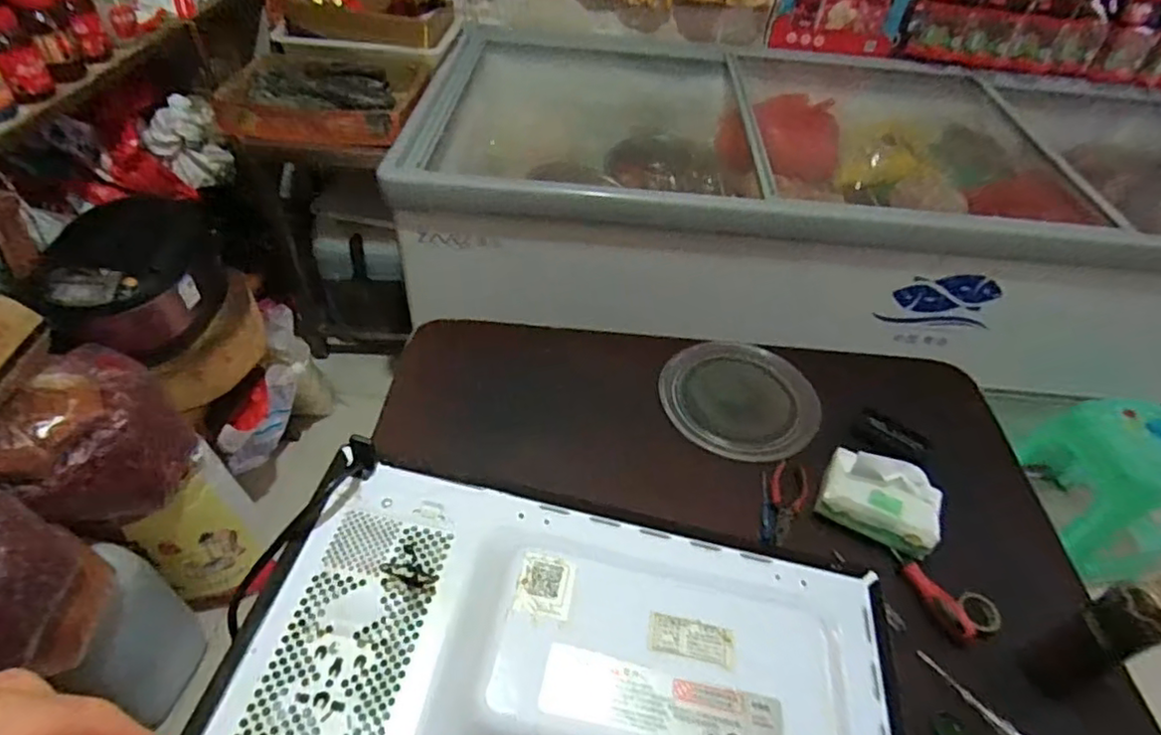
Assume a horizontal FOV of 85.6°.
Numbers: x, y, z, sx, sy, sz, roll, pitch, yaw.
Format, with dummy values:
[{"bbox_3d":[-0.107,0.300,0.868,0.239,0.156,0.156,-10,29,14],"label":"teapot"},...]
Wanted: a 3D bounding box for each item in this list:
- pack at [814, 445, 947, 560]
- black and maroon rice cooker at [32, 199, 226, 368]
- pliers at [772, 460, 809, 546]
[{"bbox_3d":[0.389,0.167,0.806,0.139,0.071,0.093,23,48,16],"label":"pack"},{"bbox_3d":[-0.907,-0.198,1.285,0.326,0.176,0.361,-24,53,-26],"label":"black and maroon rice cooker"},{"bbox_3d":[0.281,0.182,0.842,0.047,0.011,0.137,16,47,10],"label":"pliers"}]

